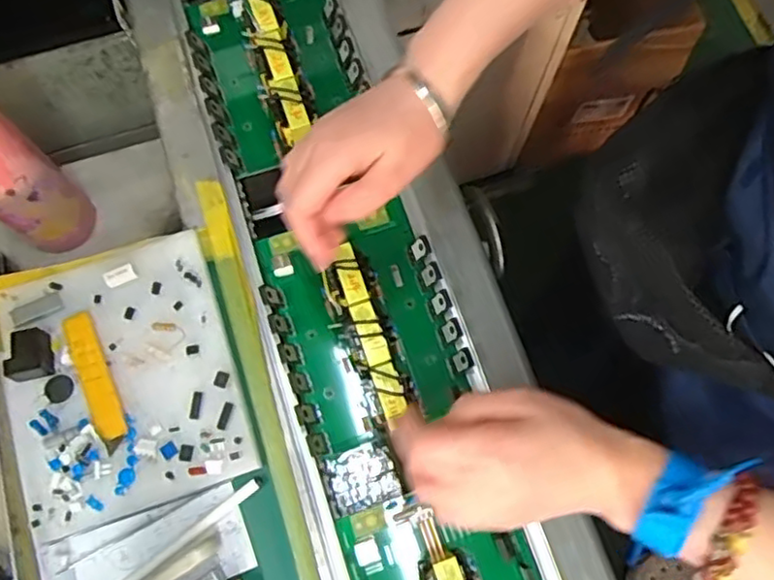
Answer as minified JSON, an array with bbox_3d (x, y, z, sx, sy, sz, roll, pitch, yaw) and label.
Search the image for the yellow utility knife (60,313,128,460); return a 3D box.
[{"bbox_3d":[-0.207,0.063,0.455,0.022,0.004,0.101,-24,77,-8],"label":"yellow utility knife"}]

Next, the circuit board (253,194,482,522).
[{"bbox_3d":[-0.018,0.018,0.474,0.129,0.063,0.168,-18,76,-6],"label":"circuit board"}]

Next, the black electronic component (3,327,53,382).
[{"bbox_3d":[-0.250,0.044,0.451,0.026,0.016,0.036,-3,75,-2],"label":"black electronic component"}]

